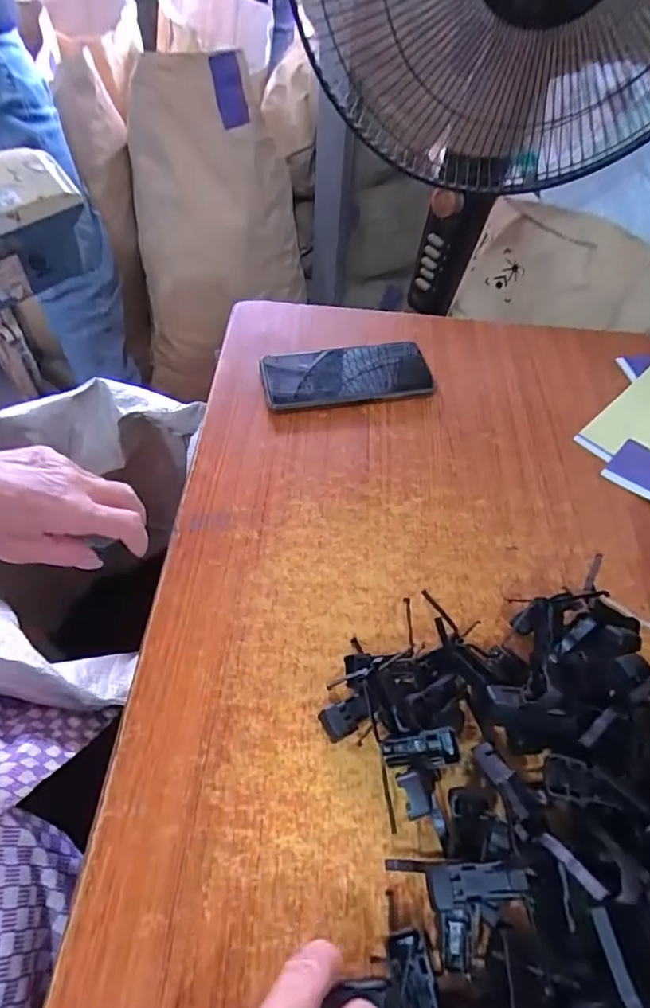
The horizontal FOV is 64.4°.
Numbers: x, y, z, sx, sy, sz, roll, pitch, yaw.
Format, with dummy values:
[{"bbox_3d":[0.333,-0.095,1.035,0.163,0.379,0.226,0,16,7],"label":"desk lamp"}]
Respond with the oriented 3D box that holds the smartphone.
[{"bbox_3d":[0.022,-0.131,0.524,0.166,0.016,0.071,-7,55,-7],"label":"smartphone"}]

